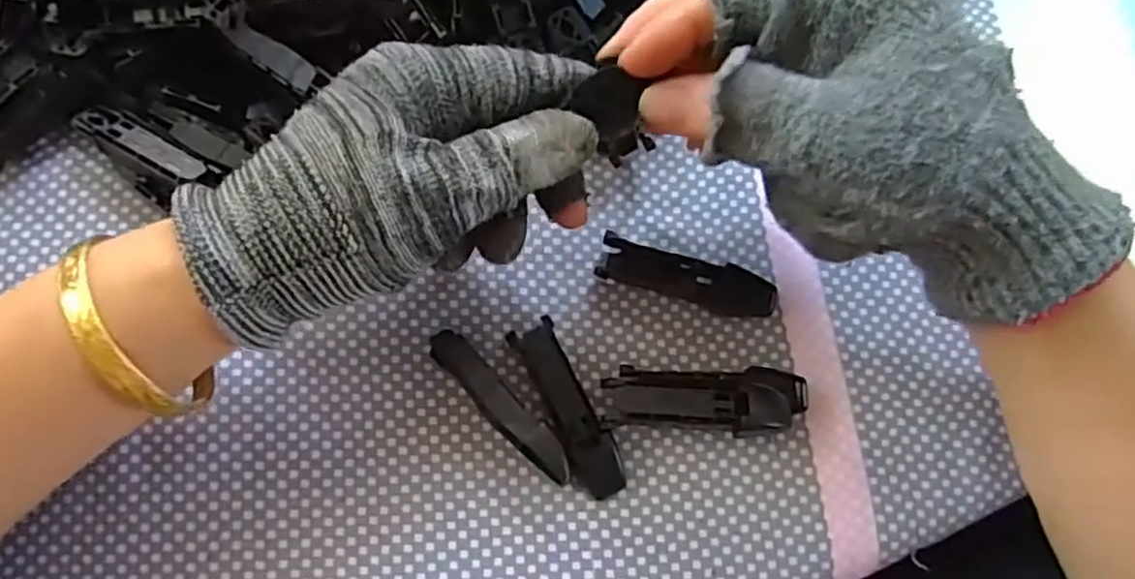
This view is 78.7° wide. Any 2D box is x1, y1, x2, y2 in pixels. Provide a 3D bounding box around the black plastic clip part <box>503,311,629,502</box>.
[{"bbox_3d":[0.001,0.044,0.255,0.018,0.012,0.067,-26,79,-8],"label":"black plastic clip part"}]

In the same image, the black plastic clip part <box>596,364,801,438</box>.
[{"bbox_3d":[0.051,0.041,0.254,0.074,0.020,0.024,1,76,-2],"label":"black plastic clip part"}]

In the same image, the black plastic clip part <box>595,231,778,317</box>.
[{"bbox_3d":[0.047,-0.004,0.272,0.069,0.008,0.017,15,76,2],"label":"black plastic clip part"}]

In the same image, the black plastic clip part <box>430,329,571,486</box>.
[{"bbox_3d":[-0.023,0.042,0.251,0.068,0.015,0.013,44,79,8],"label":"black plastic clip part"}]

